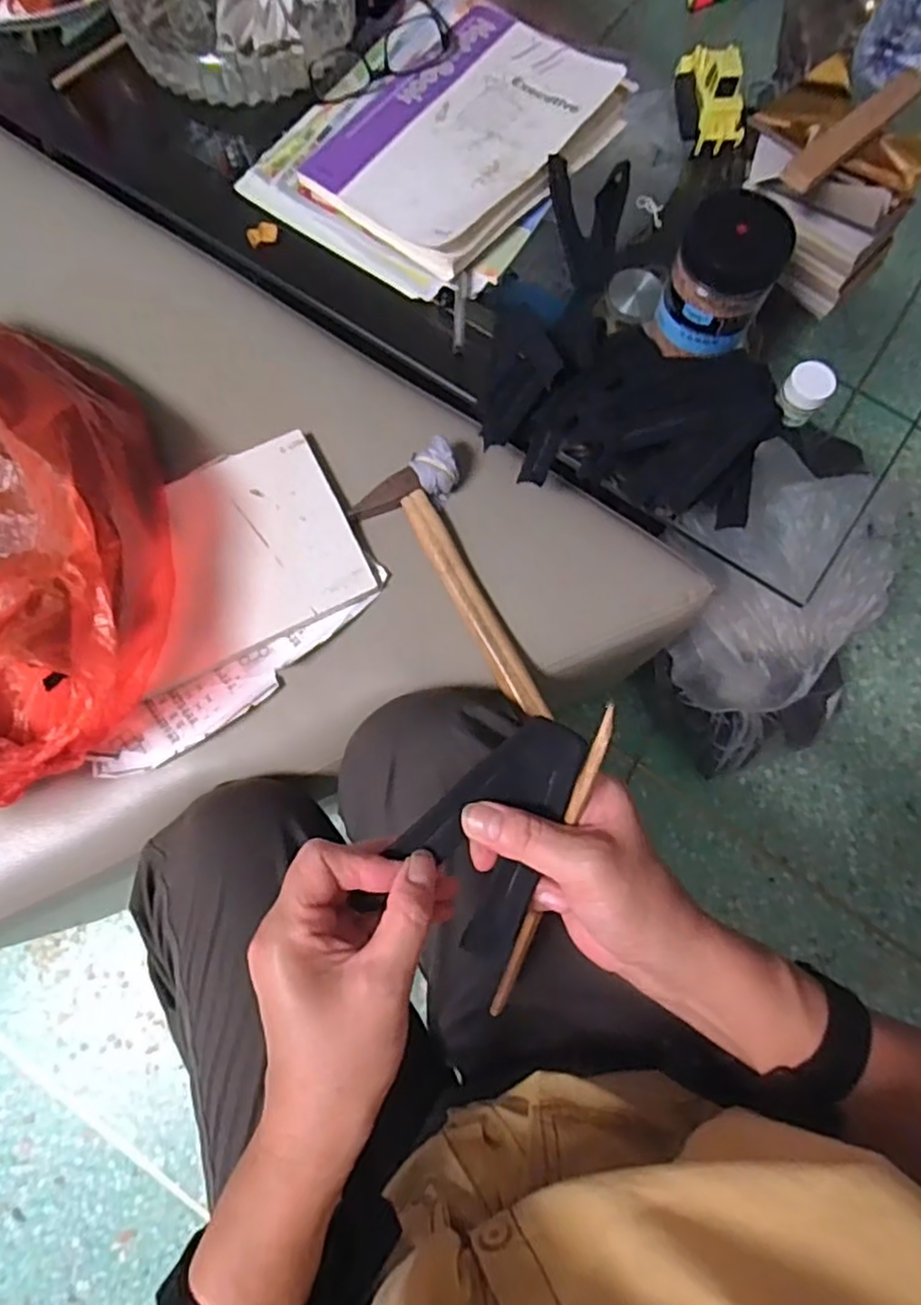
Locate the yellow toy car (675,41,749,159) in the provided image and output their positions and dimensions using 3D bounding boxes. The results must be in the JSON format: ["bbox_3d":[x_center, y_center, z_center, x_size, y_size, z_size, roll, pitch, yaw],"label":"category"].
[{"bbox_3d":[0.230,-0.512,0.618,0.039,0.055,0.107,-6,75,-3],"label":"yellow toy car"}]

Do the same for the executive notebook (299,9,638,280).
[{"bbox_3d":[0.006,-0.462,0.597,0.180,0.025,0.262,37,77,8],"label":"executive notebook"}]

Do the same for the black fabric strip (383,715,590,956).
[{"bbox_3d":[0.027,0.084,0.318,0.099,0.028,0.068,-42,80,-11],"label":"black fabric strip"}]

